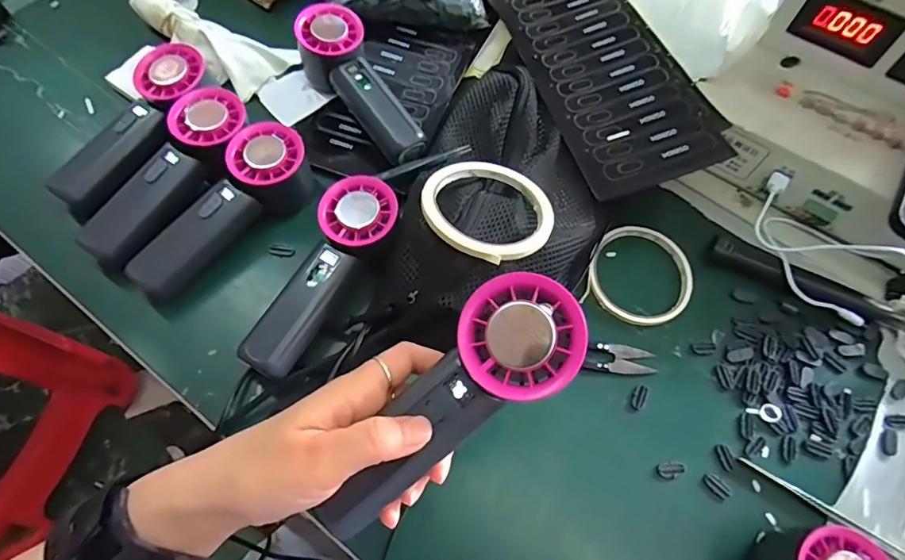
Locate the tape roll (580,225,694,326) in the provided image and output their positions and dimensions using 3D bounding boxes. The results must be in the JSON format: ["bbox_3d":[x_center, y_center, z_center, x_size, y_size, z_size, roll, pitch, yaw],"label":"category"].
[{"bbox_3d":[0.156,-0.006,0.419,0.082,0.008,0.090,2,64,-4],"label":"tape roll"}]

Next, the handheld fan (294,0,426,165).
[{"bbox_3d":[-0.082,-0.166,0.446,0.058,0.054,0.160,-27,69,-13],"label":"handheld fan"}]

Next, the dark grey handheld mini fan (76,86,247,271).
[{"bbox_3d":[-0.217,-0.077,0.401,0.063,0.051,0.158,26,65,8],"label":"dark grey handheld mini fan"}]

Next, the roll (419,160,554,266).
[{"bbox_3d":[0.025,-0.051,0.368,0.086,0.008,0.095,-38,69,-26],"label":"roll"}]

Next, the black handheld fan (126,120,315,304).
[{"bbox_3d":[-0.179,-0.053,0.396,0.057,0.052,0.160,42,71,16],"label":"black handheld fan"}]

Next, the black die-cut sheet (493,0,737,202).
[{"bbox_3d":[0.123,-0.213,0.470,0.128,0.007,0.309,-21,65,-3],"label":"black die-cut sheet"}]

